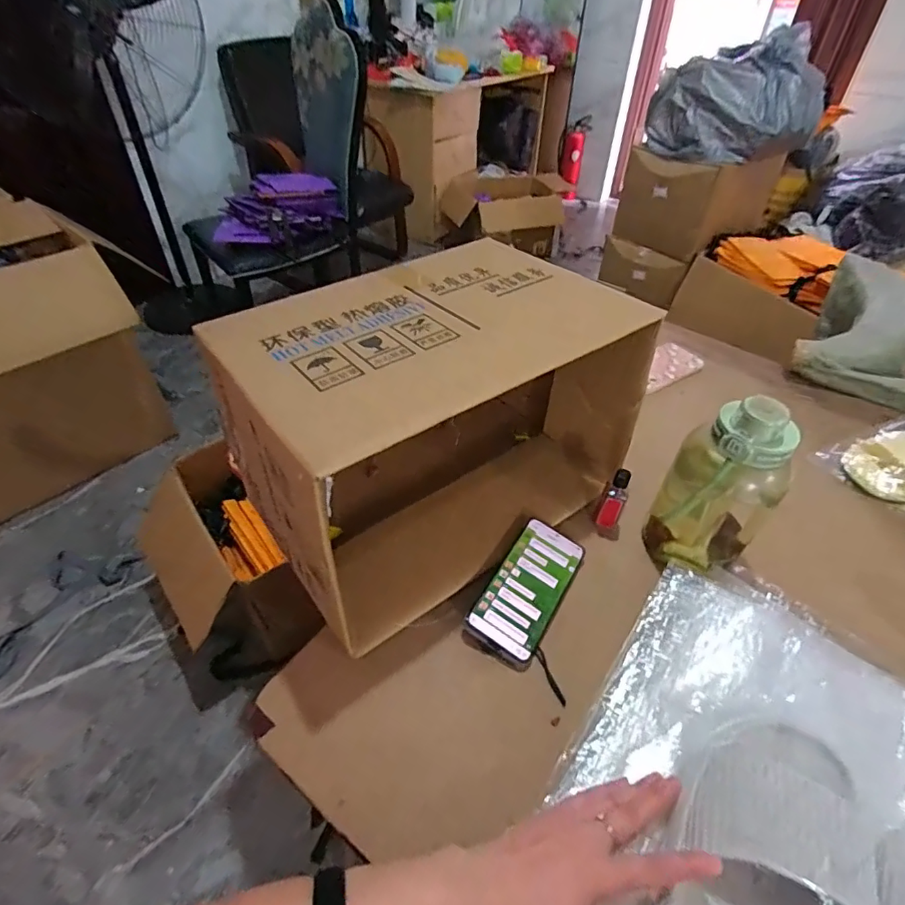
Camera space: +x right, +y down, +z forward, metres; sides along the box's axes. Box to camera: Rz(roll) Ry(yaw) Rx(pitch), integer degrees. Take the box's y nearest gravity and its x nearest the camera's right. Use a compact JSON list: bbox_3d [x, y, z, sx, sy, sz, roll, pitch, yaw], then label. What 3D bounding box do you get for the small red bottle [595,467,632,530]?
[{"bbox_3d":[0.195,0.059,0.622,0.025,0.090,0.021,23,48,20],"label":"small red bottle"}]

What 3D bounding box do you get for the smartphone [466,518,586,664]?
[{"bbox_3d":[0.085,0.146,0.566,0.076,0.008,0.160,33,51,11],"label":"smartphone"}]

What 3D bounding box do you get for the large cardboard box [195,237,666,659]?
[{"bbox_3d":[-0.016,-0.045,0.595,0.410,0.232,0.285,-26,50,-25],"label":"large cardboard box"}]

